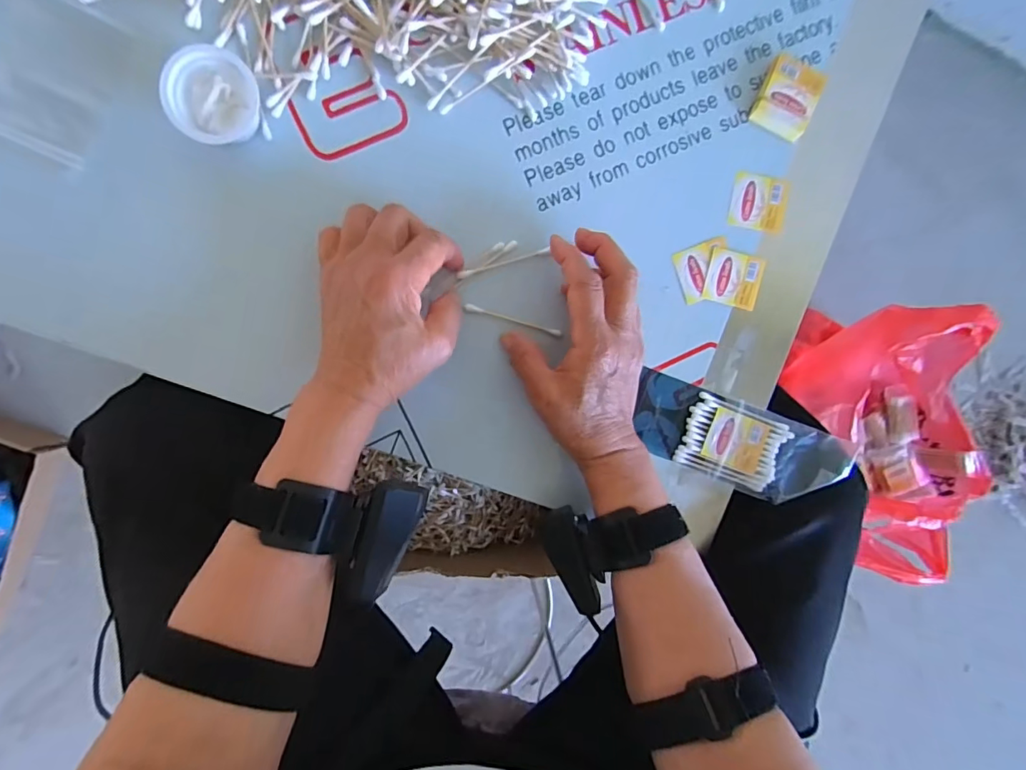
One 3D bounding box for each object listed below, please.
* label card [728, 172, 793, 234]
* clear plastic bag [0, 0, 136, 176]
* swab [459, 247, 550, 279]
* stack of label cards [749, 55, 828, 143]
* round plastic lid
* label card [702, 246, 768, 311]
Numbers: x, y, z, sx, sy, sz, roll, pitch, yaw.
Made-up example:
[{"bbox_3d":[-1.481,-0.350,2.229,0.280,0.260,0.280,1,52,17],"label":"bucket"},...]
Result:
[{"bbox_3d":[0.186,-0.138,0.368,0.042,0.004,0.041,9,93,-7],"label":"label card"},{"bbox_3d":[-0.290,-0.192,0.304,0.074,0.005,0.095,25,95,-10],"label":"clear plastic bag"},{"bbox_3d":[-0.007,-0.087,0.349,0.067,0.004,0.005,-18,96,-9],"label":"swab"},{"bbox_3d":[0.201,-0.210,0.358,0.041,0.013,0.050,20,92,-8],"label":"stack of label cards"},{"bbox_3d":[-0.185,-0.177,0.301,0.049,0.013,0.054,9,105,-22],"label":"round plastic lid"},{"bbox_3d":[0.168,-0.080,0.371,0.044,0.004,0.040,12,93,-7],"label":"label card"}]

